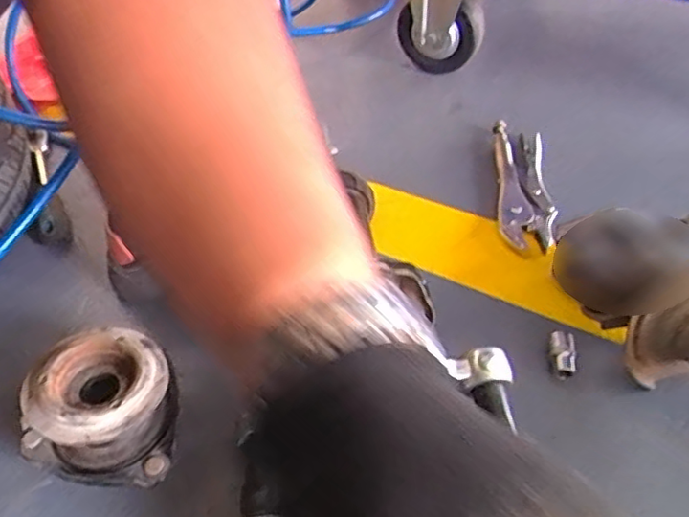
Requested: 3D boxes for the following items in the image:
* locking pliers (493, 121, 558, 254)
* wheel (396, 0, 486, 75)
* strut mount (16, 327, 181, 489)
[{"bbox_3d":[0.209,-0.087,0.711,0.059,0.028,0.210,3,44,6],"label":"locking pliers"},{"bbox_3d":[0.140,-0.339,0.879,0.060,0.159,0.135,-27,49,-23],"label":"wheel"},{"bbox_3d":[-0.180,0.123,0.474,0.111,0.091,0.102,-2,44,2],"label":"strut mount"}]

